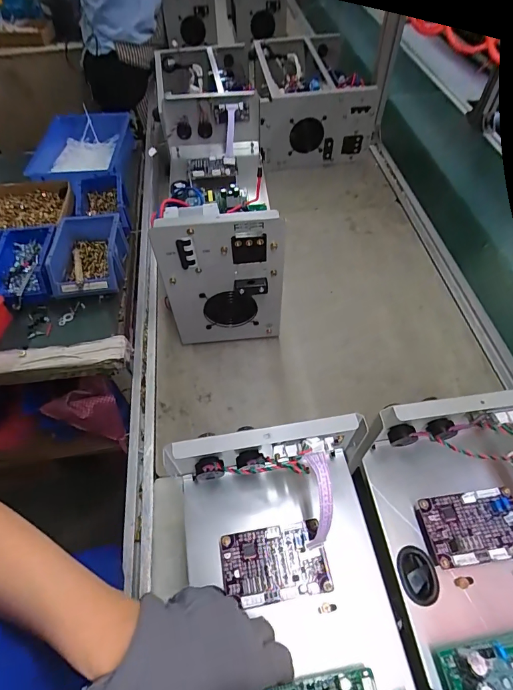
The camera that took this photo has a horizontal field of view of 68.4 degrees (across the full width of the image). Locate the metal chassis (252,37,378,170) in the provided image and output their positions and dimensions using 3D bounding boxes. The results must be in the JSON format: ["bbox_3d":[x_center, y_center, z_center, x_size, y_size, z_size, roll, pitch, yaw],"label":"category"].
[{"bbox_3d":[0.140,-0.682,1.048,0.288,0.178,0.387,-6,56,-2],"label":"metal chassis"}]

